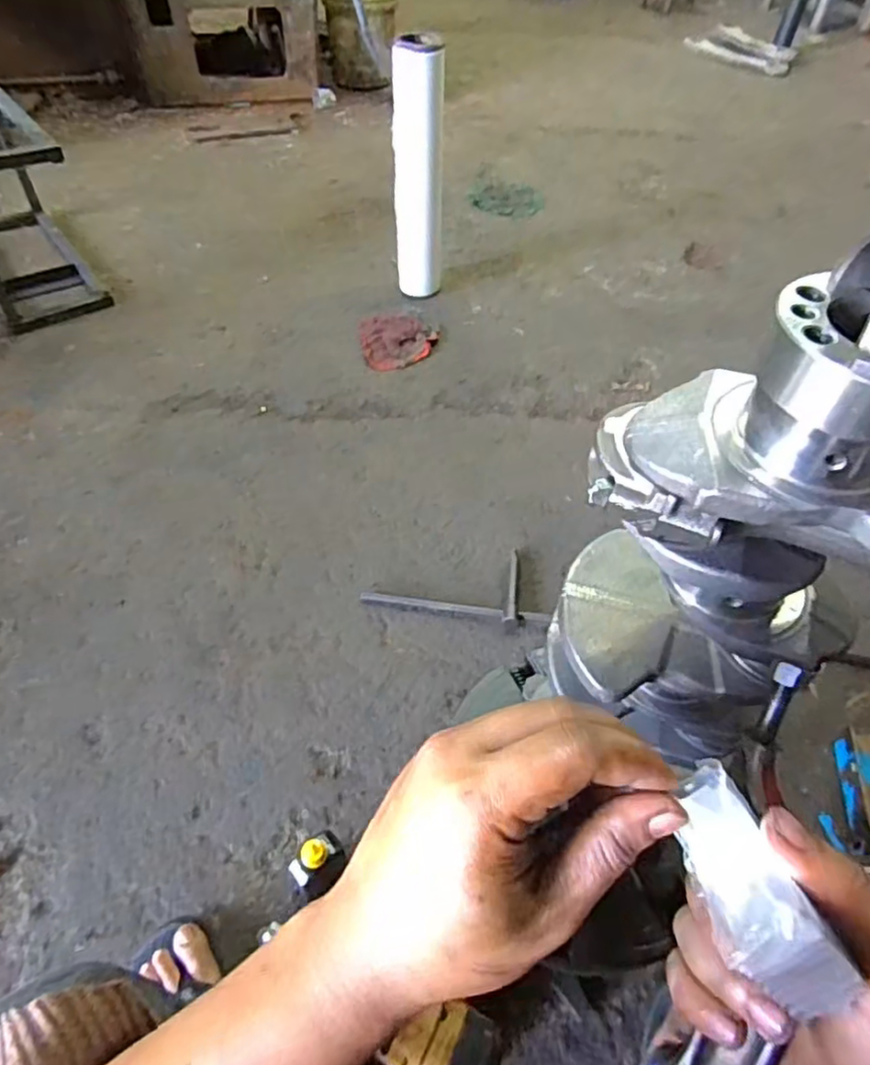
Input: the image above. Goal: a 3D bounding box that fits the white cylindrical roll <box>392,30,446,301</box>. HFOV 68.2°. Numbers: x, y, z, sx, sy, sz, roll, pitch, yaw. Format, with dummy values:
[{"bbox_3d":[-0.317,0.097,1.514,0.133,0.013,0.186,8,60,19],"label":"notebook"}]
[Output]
[{"bbox_3d":[-0.038,-0.769,1.425,0.112,0.502,0.087,0,51,-3],"label":"white cylindrical roll"}]

